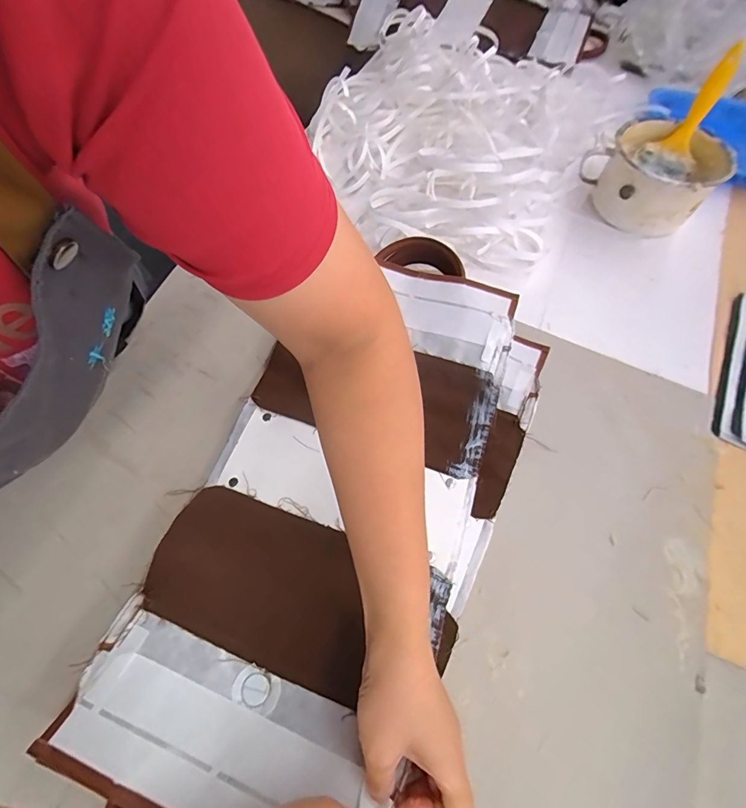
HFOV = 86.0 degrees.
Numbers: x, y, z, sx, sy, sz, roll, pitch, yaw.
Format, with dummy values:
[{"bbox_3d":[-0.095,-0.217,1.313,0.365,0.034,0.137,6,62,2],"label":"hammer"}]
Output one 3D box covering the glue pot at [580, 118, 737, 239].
[{"bbox_3d":[0.389,-0.311,0.555,0.159,0.108,0.159,1,63,-1],"label":"glue pot"}]

